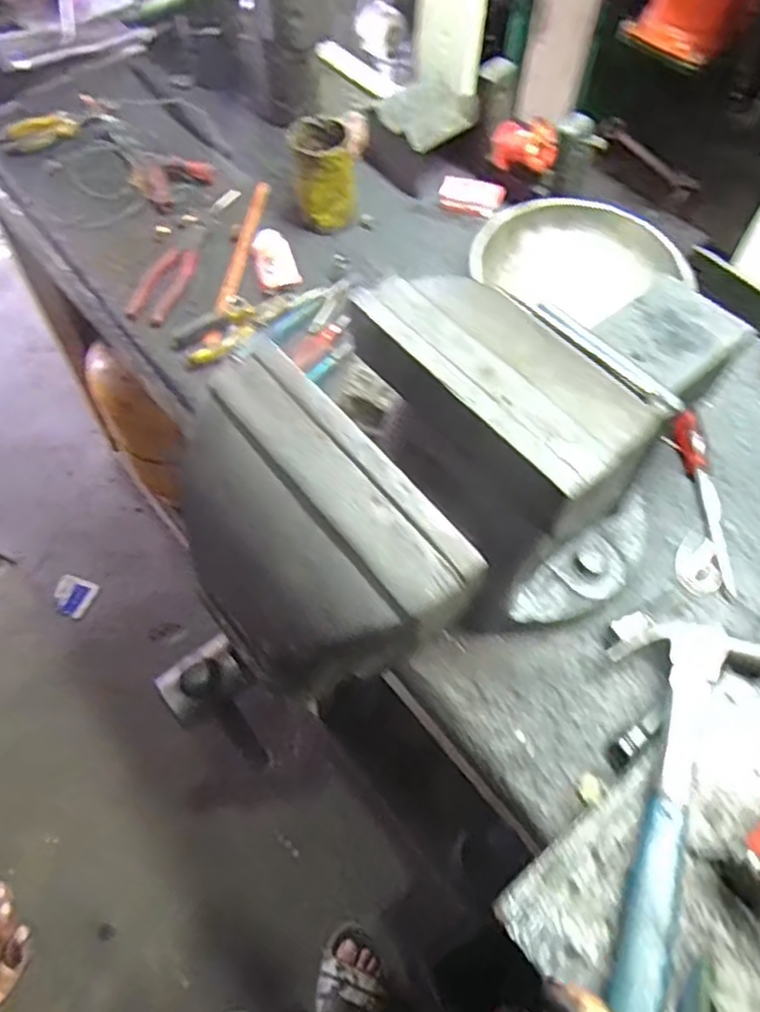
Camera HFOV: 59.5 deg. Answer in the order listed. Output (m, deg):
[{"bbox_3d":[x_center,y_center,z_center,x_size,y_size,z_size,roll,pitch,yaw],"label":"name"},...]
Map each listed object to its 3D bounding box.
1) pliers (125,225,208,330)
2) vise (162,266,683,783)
[{"bbox_3d":[-0.264,-0.300,0.845,0.056,0.011,0.180,16,61,8],"label":"pliers"},{"bbox_3d":[0.032,0.003,0.495,0.427,0.246,0.205,-27,64,-16],"label":"vise"}]

